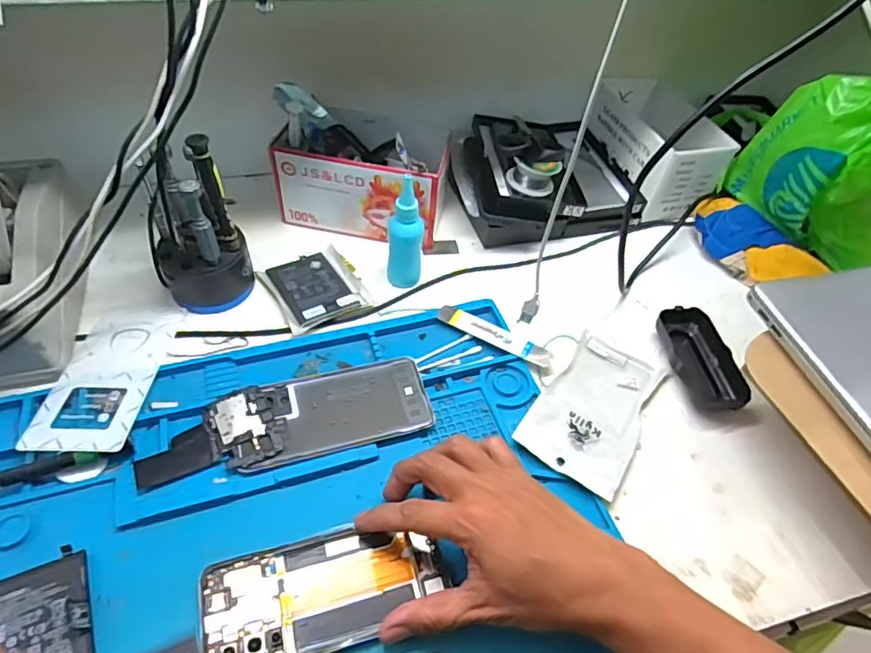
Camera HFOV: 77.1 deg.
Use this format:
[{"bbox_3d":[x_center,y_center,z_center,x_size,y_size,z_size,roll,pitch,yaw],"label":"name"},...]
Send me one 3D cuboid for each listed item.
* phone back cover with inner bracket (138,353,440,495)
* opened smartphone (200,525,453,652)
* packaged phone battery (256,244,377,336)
[{"bbox_3d":[-0.115,0.075,0.440,0.221,0.012,0.071,-12,52,-15],"label":"phone back cover with inner bracket"},{"bbox_3d":[-0.072,0.178,0.367,0.155,0.015,0.072,-10,51,-16],"label":"opened smartphone"},{"bbox_3d":[-0.118,-0.041,0.549,0.087,0.005,0.099,-22,55,-22],"label":"packaged phone battery"}]

